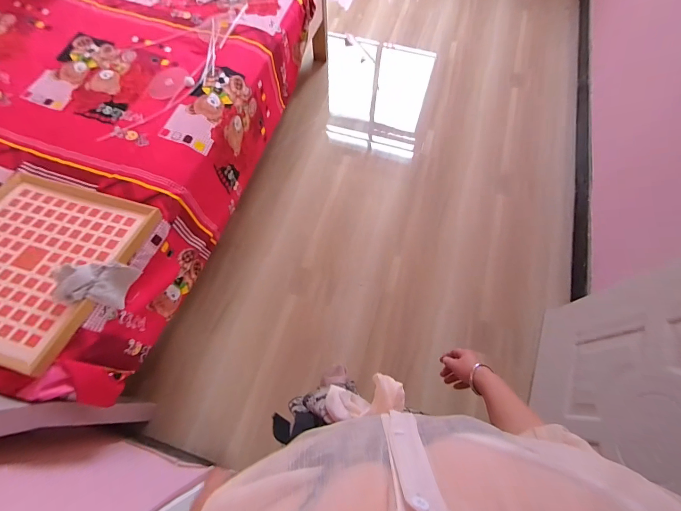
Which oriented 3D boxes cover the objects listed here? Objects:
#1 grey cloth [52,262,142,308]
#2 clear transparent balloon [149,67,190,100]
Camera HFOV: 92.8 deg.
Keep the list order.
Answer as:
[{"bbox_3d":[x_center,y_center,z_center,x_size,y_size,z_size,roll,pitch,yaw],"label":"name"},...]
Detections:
[{"bbox_3d":[-0.628,0.075,0.815,0.170,0.123,0.108,-10,65,-6],"label":"grey cloth"},{"bbox_3d":[-0.624,-0.632,1.181,0.113,0.010,0.167,14,68,7],"label":"clear transparent balloon"}]

